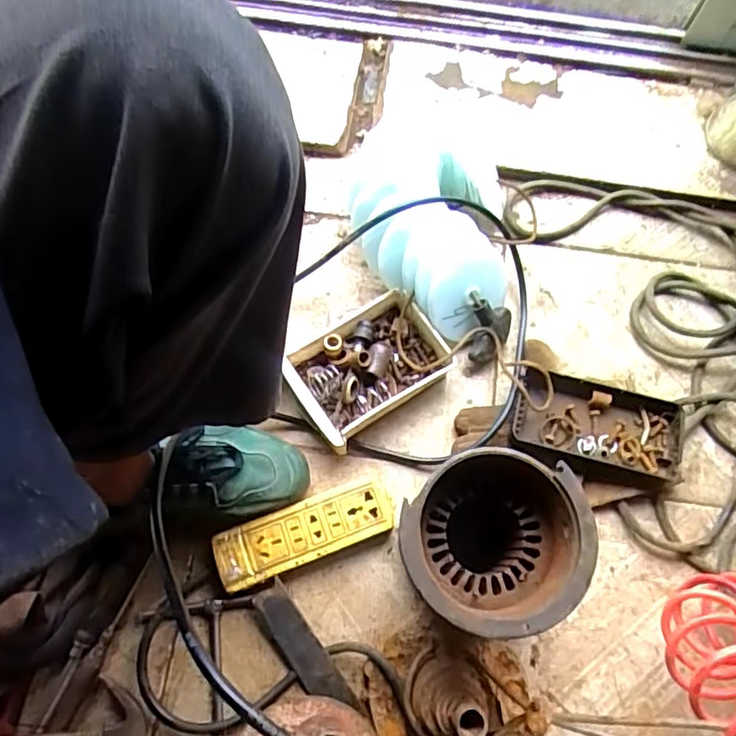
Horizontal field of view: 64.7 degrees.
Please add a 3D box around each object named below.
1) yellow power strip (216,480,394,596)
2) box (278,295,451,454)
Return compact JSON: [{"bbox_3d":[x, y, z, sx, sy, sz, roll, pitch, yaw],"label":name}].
[{"bbox_3d":[-0.064,0.171,0.605,0.184,0.027,0.059,-19,73,-8],"label":"yellow power strip"},{"bbox_3d":[-0.003,0.000,0.653,0.174,0.043,0.121,-34,76,-12],"label":"box"}]

